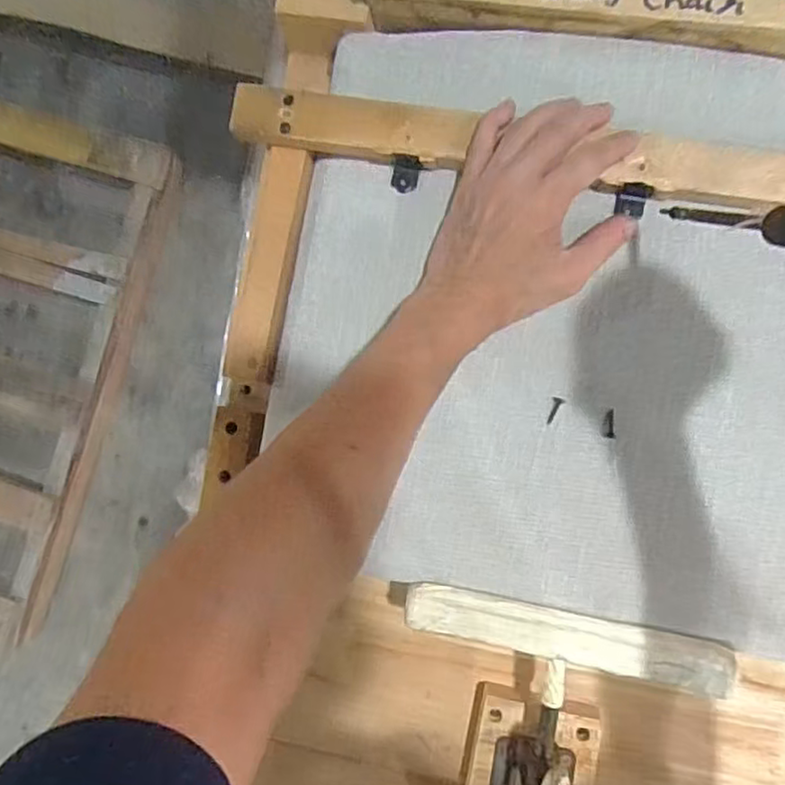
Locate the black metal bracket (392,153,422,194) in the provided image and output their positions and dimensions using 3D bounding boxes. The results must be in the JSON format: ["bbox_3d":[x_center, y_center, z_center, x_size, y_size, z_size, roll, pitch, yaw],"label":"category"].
[{"bbox_3d":[0.007,-0.150,0.439,0.021,0.018,0.022,16,90,6],"label":"black metal bracket"}]

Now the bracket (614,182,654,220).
[{"bbox_3d":[0.155,-0.125,0.418,0.019,0.017,0.016,16,90,6],"label":"bracket"}]

